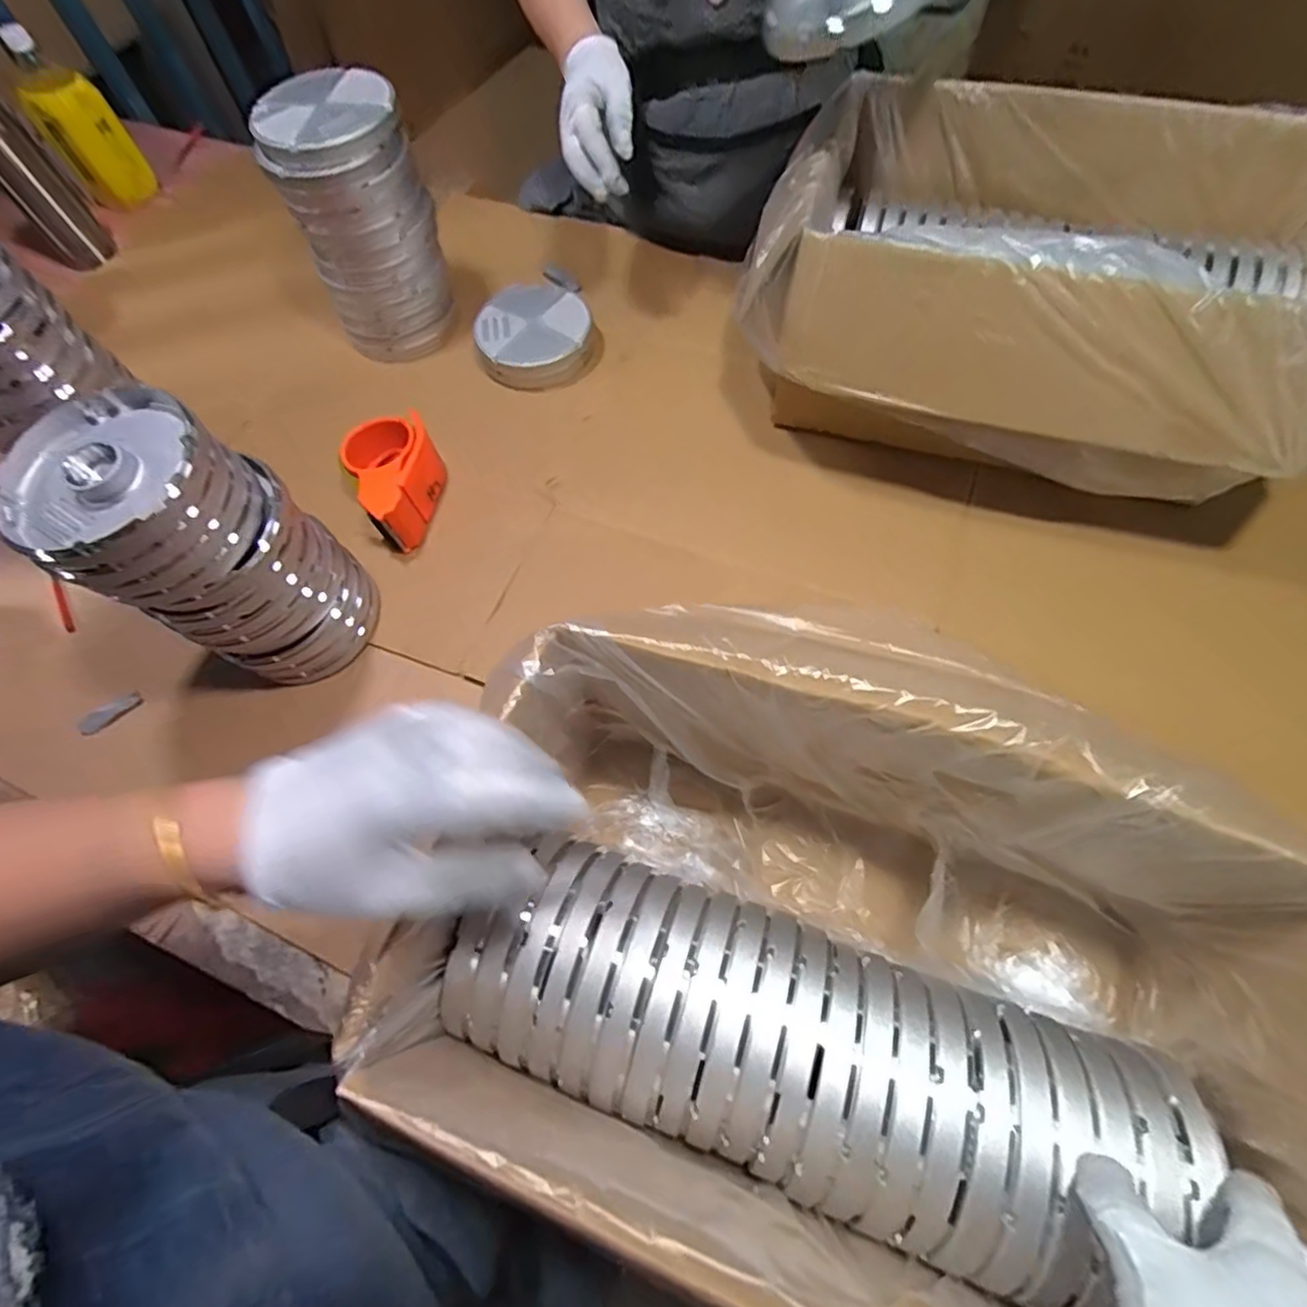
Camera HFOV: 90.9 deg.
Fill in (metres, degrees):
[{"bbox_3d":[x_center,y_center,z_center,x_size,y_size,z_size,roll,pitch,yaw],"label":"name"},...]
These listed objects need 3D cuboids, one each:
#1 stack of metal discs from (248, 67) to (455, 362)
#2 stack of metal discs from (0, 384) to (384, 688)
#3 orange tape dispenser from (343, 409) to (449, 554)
[{"bbox_3d":[-0.312,-0.461,0.712,0.143,0.242,0.133,-24,66,-8],"label":"stack of metal discs"},{"bbox_3d":[-0.358,-0.082,0.529,0.138,0.222,0.151,36,72,18],"label":"stack of metal discs"},{"bbox_3d":[-0.259,-0.180,0.663,0.090,0.067,0.133,-27,66,-9],"label":"orange tape dispenser"}]

